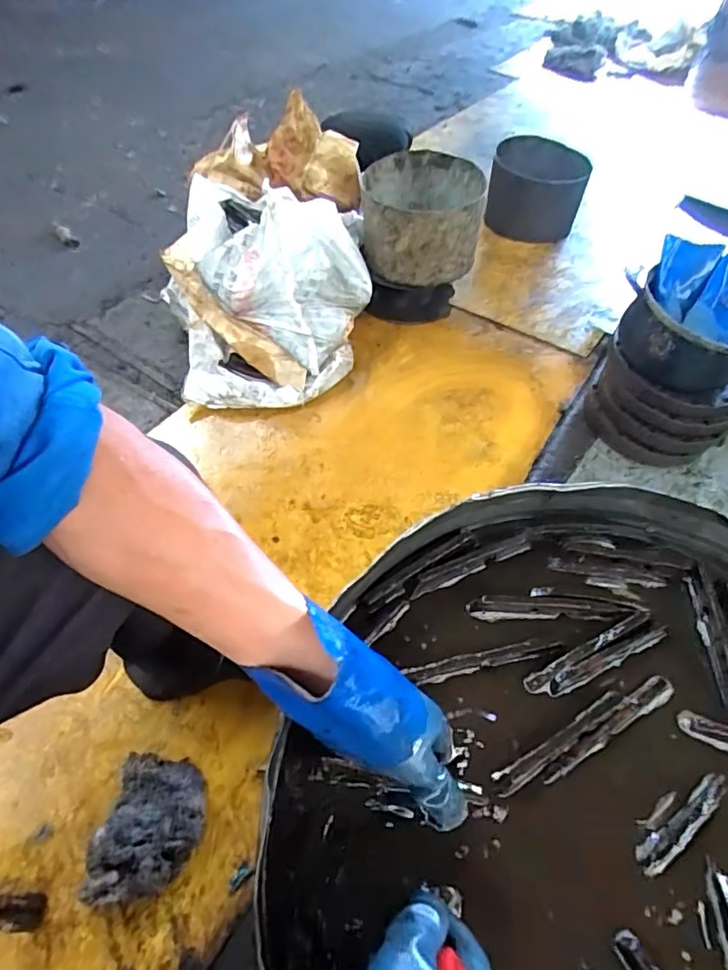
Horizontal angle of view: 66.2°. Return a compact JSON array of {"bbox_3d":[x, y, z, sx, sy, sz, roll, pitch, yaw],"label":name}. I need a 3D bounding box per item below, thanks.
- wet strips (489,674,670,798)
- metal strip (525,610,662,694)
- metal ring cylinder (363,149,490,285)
[{"bbox_3d":[0.186,0.206,0.466,0.183,0.010,0.030,-23,57,-20],"label":"wet strips"},{"bbox_3d":[0.211,0.156,0.507,0.140,0.009,0.028,-18,56,-17],"label":"metal strip"},{"bbox_3d":[0.135,-0.634,1.349,0.281,0.201,0.260,-1,52,-5],"label":"metal ring cylinder"}]

